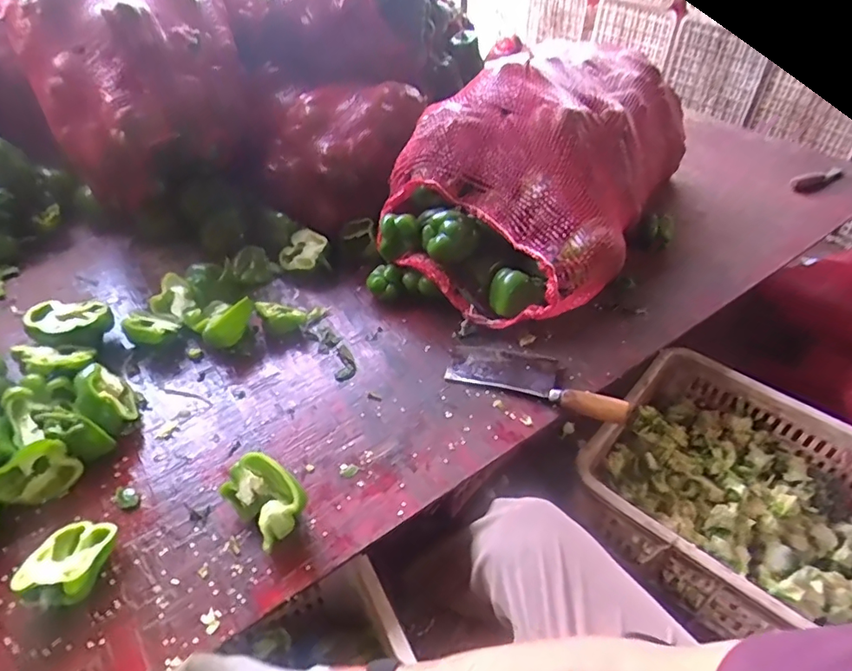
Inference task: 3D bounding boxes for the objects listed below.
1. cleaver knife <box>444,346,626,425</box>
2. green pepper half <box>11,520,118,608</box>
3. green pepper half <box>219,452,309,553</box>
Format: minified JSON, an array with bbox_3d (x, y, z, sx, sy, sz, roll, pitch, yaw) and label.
[{"bbox_3d":[0.155,0.056,0.763,0.248,0.032,0.089,16,43,16],"label":"cleaver knife"},{"bbox_3d":[-0.359,0.227,0.544,0.065,0.049,0.088,2,41,1],"label":"green pepper half"},{"bbox_3d":[-0.174,0.178,0.589,0.096,0.070,0.056,33,50,31],"label":"green pepper half"}]

